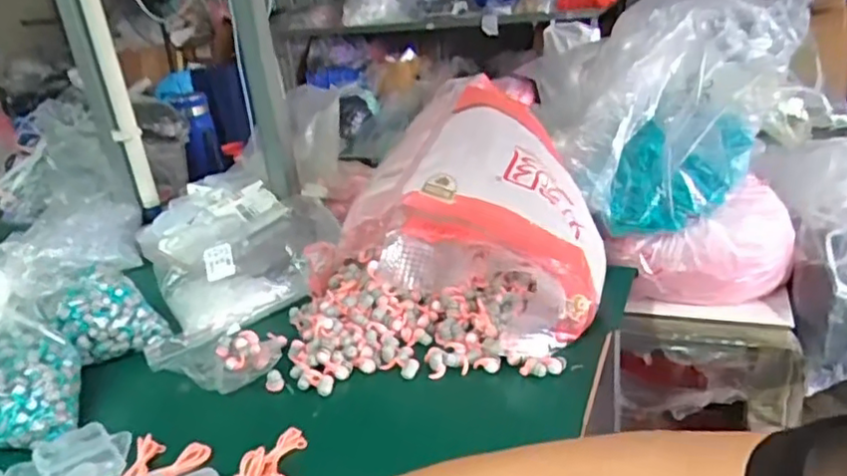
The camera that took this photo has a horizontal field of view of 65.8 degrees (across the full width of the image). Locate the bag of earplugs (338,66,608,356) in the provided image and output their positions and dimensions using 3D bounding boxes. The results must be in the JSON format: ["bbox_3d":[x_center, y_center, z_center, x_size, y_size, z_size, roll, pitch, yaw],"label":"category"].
[{"bbox_3d":[0.068,-0.038,0.698,0.264,0.182,0.233,10,28,32],"label":"bag of earplugs"}]

